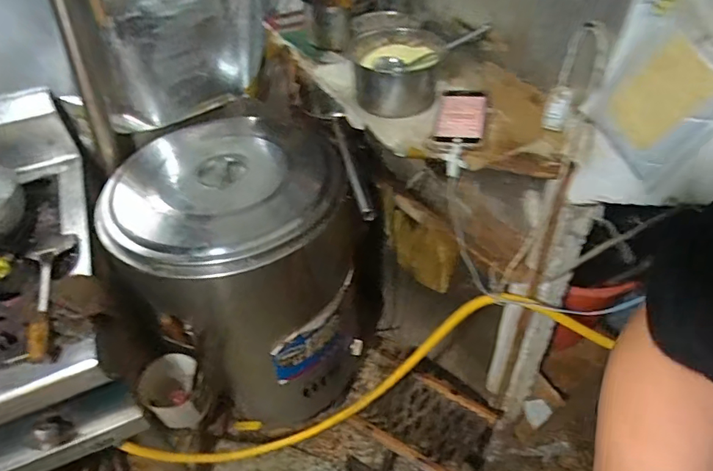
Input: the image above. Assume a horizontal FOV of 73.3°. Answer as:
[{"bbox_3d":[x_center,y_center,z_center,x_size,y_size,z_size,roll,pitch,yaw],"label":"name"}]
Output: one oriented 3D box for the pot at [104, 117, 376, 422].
[{"bbox_3d":[-0.283,0.092,1.297,0.549,0.655,0.555,-2,44,2],"label":"pot"}]

